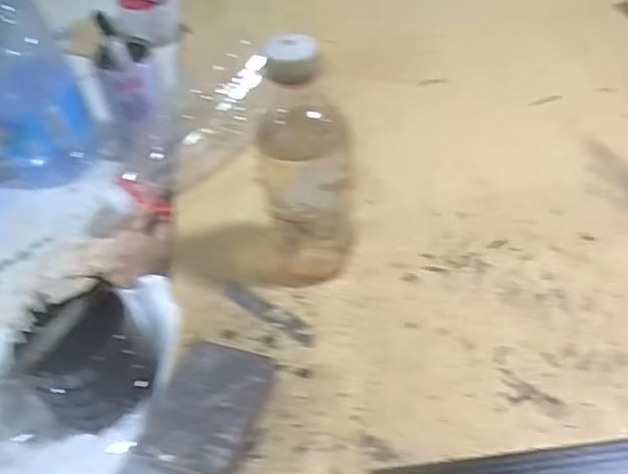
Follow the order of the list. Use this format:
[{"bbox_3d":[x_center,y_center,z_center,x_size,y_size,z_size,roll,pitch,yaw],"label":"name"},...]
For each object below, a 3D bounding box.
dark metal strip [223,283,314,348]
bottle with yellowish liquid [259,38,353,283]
[{"bbox_3d":[-0.038,0.064,0.571,0.097,0.004,0.014,28,56,29],"label":"dark metal strip"},{"bbox_3d":[-0.007,-0.049,0.530,0.076,0.208,0.057,-5,47,3],"label":"bottle with yellowish liquid"}]

